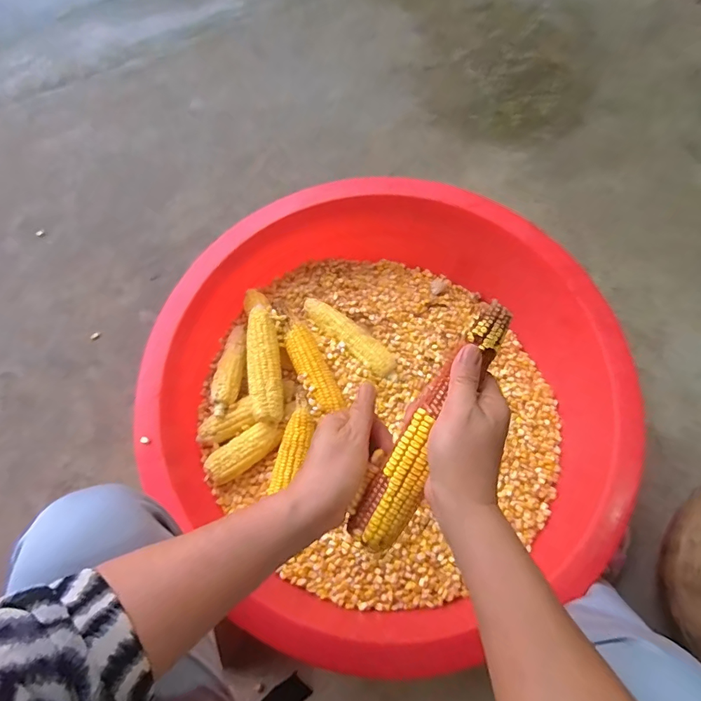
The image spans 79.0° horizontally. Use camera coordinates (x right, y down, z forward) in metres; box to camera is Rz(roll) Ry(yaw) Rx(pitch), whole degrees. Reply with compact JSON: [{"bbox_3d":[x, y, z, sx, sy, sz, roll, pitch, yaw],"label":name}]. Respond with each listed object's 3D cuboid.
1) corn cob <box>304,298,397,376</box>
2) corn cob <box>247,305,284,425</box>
[{"bbox_3d":[-0.003,-0.024,0.725,0.188,0.039,0.041,41,77,13],"label":"corn cob"},{"bbox_3d":[-0.137,0.020,0.676,0.046,0.042,0.183,-8,72,-2],"label":"corn cob"}]

